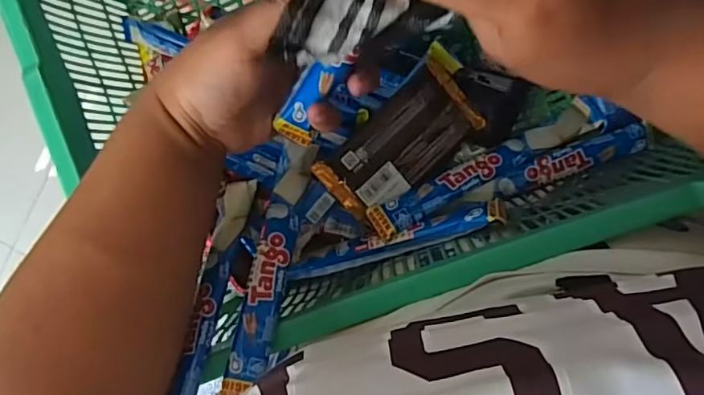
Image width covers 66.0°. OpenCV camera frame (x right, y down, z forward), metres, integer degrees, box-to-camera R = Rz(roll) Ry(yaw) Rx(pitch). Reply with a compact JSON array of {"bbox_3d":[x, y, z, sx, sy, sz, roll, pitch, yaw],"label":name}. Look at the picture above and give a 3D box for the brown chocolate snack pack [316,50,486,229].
[{"bbox_3d":[0.036,-0.041,0.393,0.121,0.010,0.060,-45,106,-6],"label":"brown chocolate snack pack"}]

